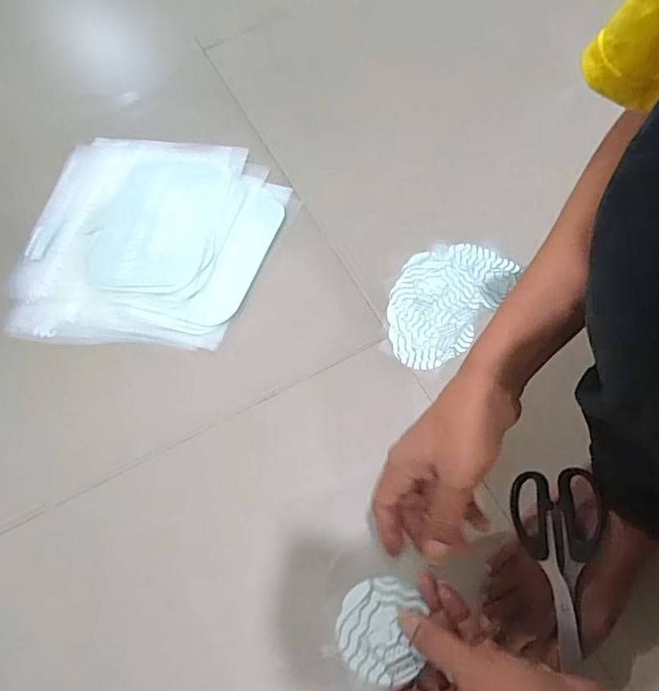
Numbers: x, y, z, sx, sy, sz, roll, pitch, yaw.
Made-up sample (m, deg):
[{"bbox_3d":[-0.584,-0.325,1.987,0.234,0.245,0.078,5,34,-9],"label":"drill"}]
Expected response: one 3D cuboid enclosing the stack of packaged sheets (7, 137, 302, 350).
[{"bbox_3d":[-0.232,-0.141,0.678,0.328,0.015,0.307,10,64,8],"label":"stack of packaged sheets"}]

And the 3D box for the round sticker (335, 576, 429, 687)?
[{"bbox_3d":[0.036,0.203,0.383,0.058,0.011,0.066,6,64,7],"label":"round sticker"}]

